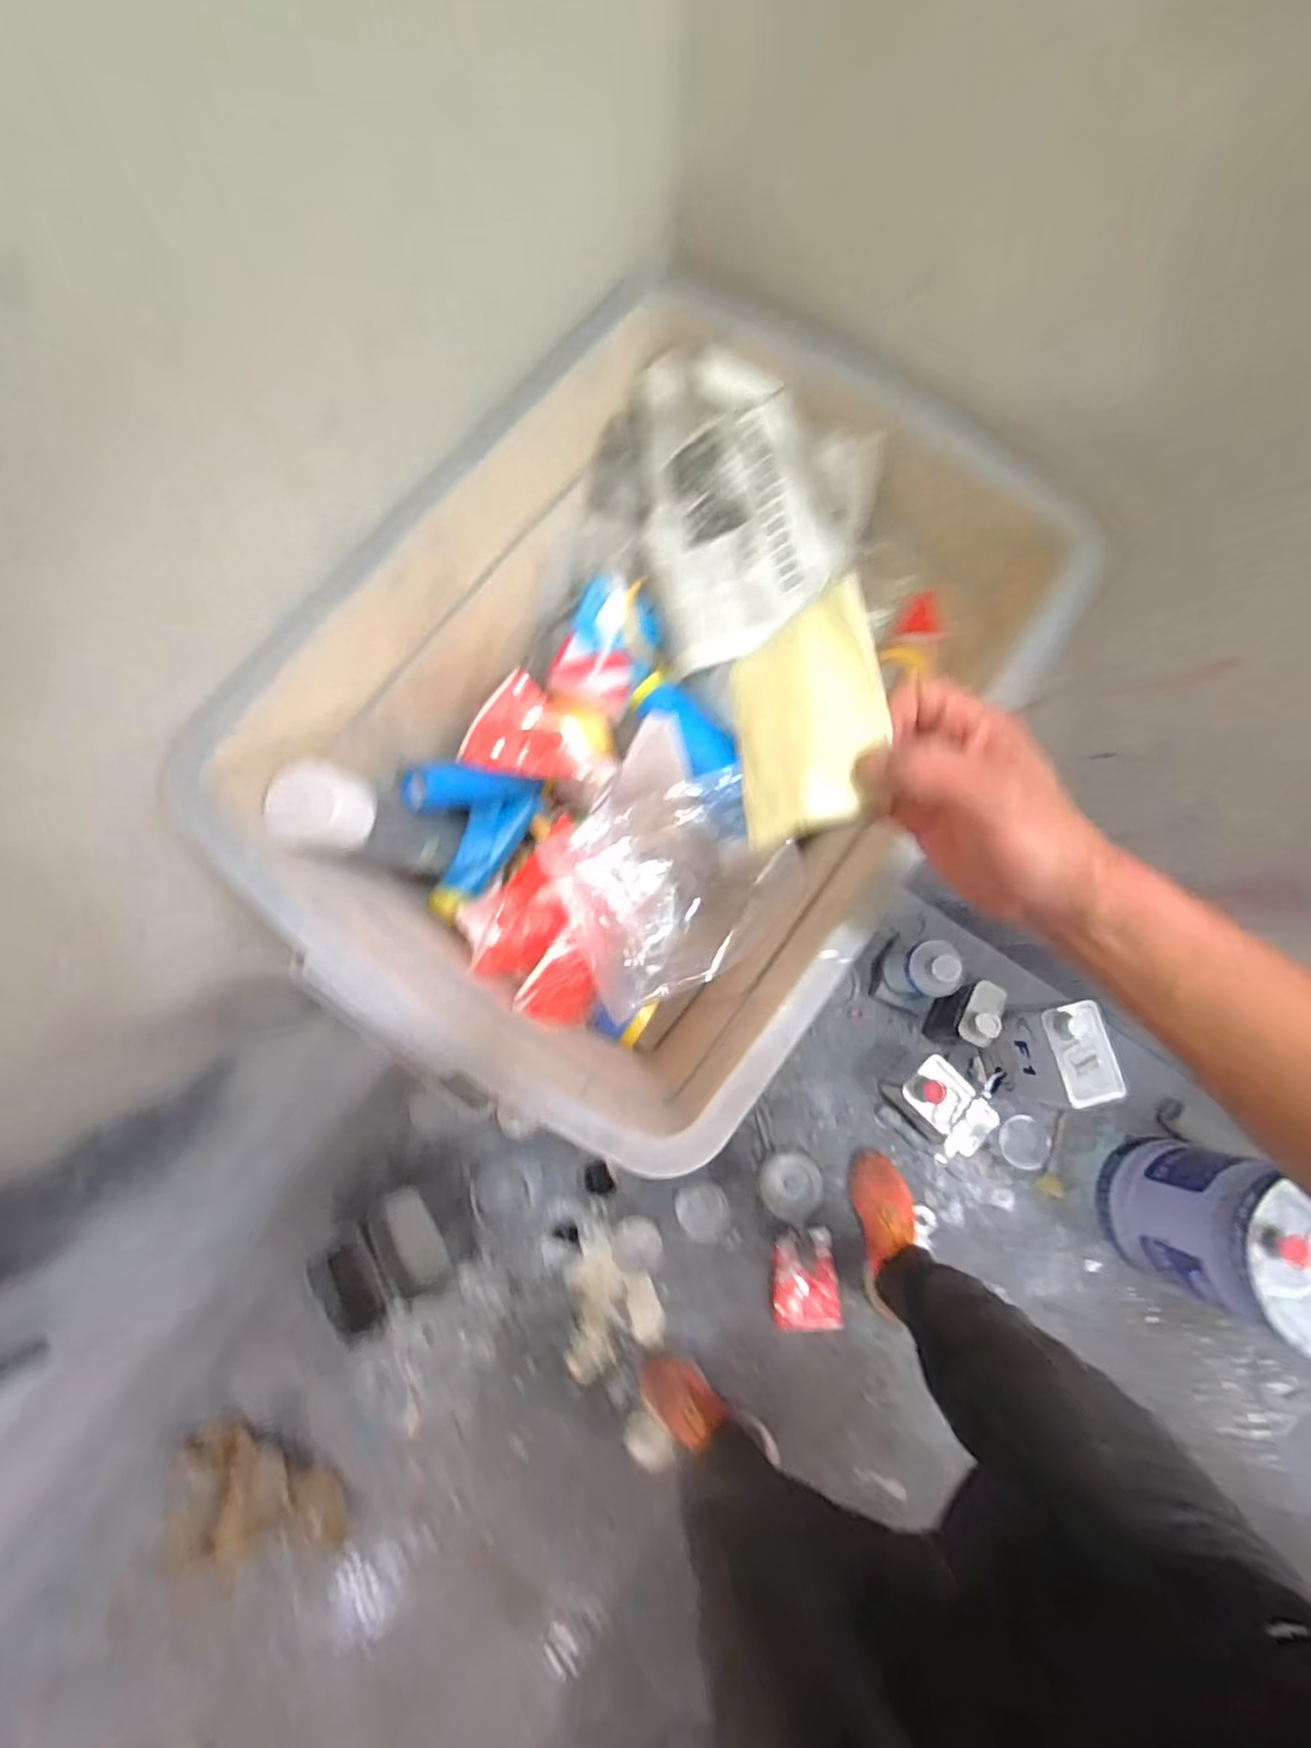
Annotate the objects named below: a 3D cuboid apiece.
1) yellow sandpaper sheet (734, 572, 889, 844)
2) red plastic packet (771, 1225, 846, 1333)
[{"bbox_3d":[0.079,-0.081,0.347,0.012,0.088,0.118,14,62,-43],"label":"yellow sandpaper sheet"},{"bbox_3d":[0.291,0.780,1.269,0.124,0.023,0.179,-1,77,-1],"label":"red plastic packet"}]

